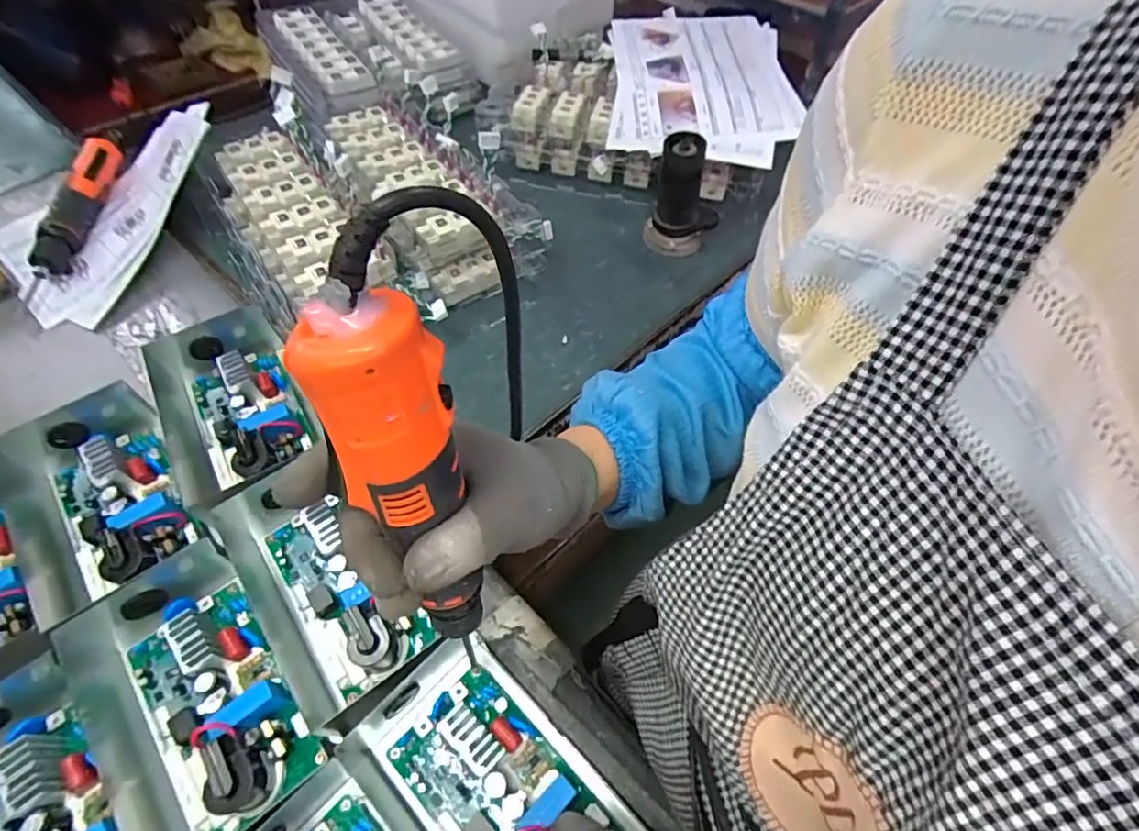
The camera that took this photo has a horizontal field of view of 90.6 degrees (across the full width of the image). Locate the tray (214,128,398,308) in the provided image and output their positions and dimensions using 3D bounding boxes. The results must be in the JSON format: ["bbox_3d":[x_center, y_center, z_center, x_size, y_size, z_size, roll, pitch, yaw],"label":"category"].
[{"bbox_3d":[-0.331,-0.237,0.677,0.106,0.053,0.350,-31,62,-22],"label":"tray"}]

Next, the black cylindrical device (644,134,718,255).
[{"bbox_3d":[0.142,-0.272,0.693,0.084,0.128,0.064,11,53,8],"label":"black cylindrical device"}]

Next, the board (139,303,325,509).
[{"bbox_3d":[-0.312,0.002,0.528,0.121,0.076,0.217,-28,61,-20],"label":"board"}]

